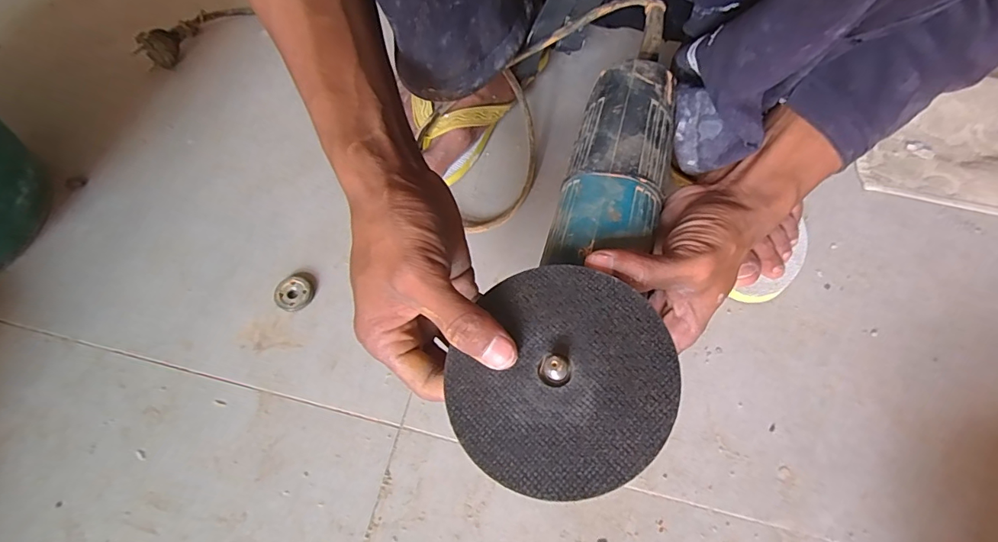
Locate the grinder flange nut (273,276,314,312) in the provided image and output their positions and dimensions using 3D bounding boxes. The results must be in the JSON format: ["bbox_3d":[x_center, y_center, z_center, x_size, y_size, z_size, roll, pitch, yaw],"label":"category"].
[{"bbox_3d":[-0.172,0.019,0.384,0.030,0.008,0.028,0,67,0],"label":"grinder flange nut"}]

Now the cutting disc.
[{"bbox_3d":[0.025,0.043,0.208,0.099,0.004,0.097,-6,62,12],"label":"cutting disc"}]

